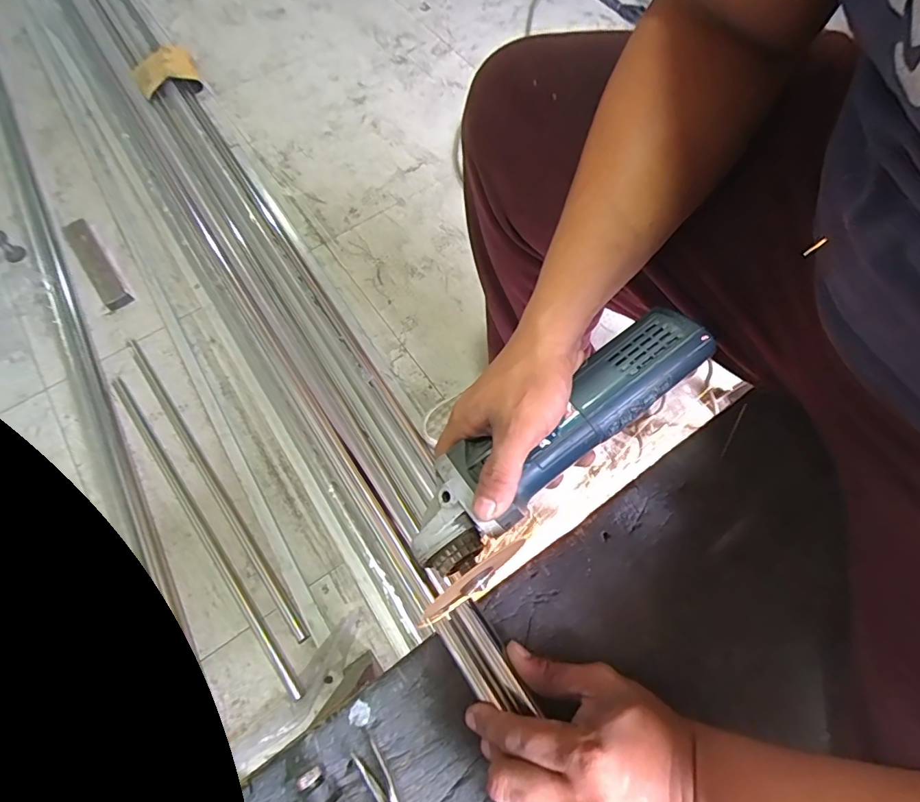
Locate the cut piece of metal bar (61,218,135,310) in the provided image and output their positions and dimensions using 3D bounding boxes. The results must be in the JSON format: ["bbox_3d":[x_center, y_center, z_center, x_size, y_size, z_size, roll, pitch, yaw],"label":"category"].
[{"bbox_3d":[-0.768,-0.289,1.052,0.051,0.013,0.265,-36,71,-12],"label":"cut piece of metal bar"}]

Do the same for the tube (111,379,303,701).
[{"bbox_3d":[-0.435,0.194,0.821,0.019,0.014,0.643,-37,70,-14],"label":"tube"}]

